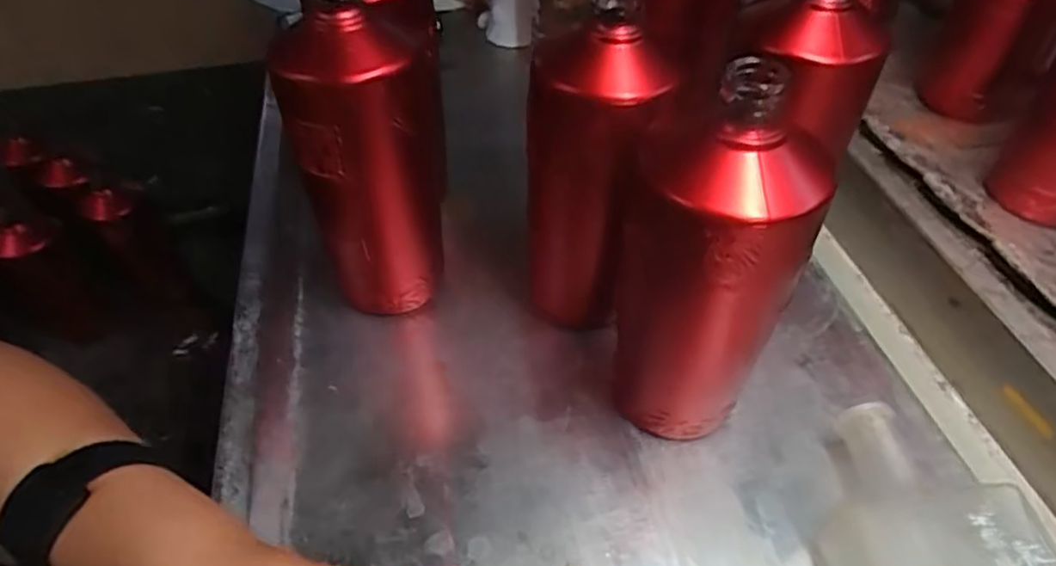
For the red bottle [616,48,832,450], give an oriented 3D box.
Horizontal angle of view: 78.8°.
[{"bbox_3d":[0.082,0.006,0.316,0.078,0.212,0.071,5,48,10],"label":"red bottle"}]

